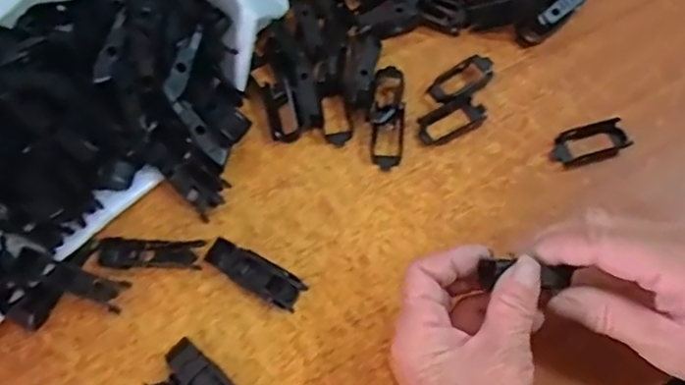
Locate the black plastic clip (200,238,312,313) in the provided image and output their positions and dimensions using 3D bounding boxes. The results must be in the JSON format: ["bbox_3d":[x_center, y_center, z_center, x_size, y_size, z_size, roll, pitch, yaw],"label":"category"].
[{"bbox_3d":[-0.056,0.052,0.372,0.066,0.014,0.022,28,71,14],"label":"black plastic clip"}]

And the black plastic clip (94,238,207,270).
[{"bbox_3d":[-0.128,0.040,0.383,0.071,0.010,0.018,1,67,4],"label":"black plastic clip"}]

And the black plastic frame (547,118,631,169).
[{"bbox_3d":[0.170,-0.033,0.399,0.052,0.013,0.024,-13,67,-2],"label":"black plastic frame"}]

